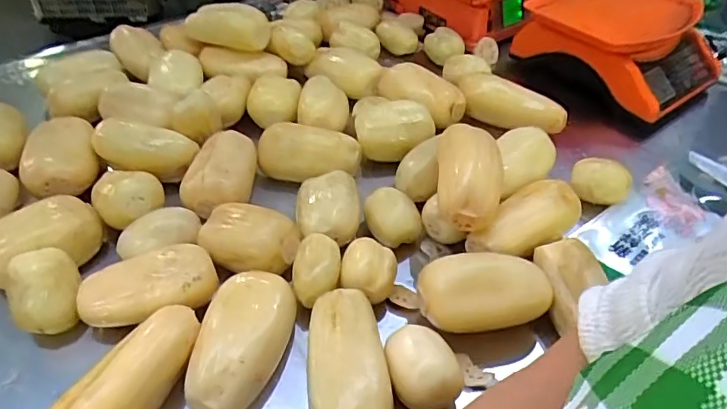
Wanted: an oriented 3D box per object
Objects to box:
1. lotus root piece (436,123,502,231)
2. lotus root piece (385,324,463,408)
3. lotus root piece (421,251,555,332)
[{"bbox_3d":[0.127,-0.032,0.643,0.080,0.062,0.141,8,43,6],"label":"lotus root piece"},{"bbox_3d":[0.055,0.161,0.523,0.064,0.049,0.078,-7,44,-10],"label":"lotus root piece"},{"bbox_3d":[0.129,0.098,0.577,0.133,0.078,0.065,-2,43,-5],"label":"lotus root piece"}]

